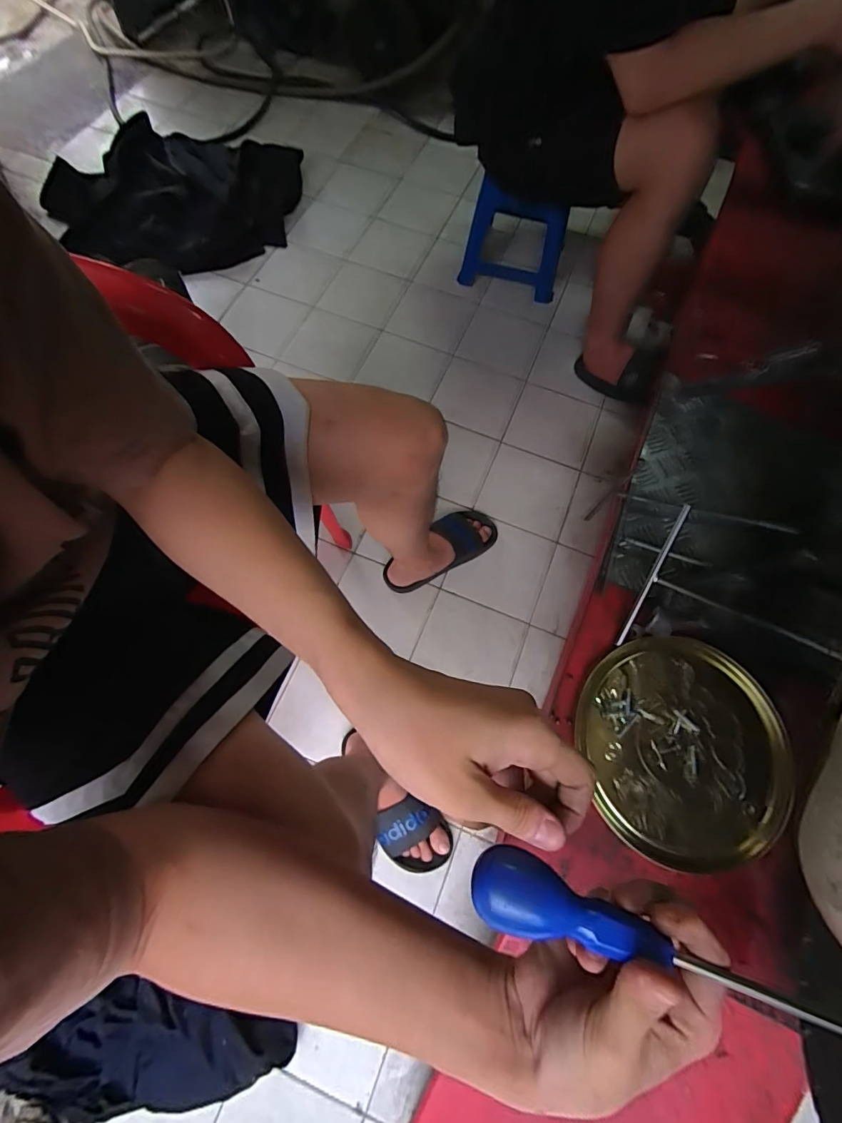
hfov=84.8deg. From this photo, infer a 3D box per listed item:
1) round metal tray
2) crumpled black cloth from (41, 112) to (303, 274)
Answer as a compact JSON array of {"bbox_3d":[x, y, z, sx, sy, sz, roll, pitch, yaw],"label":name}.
[{"bbox_3d":[0.314,0.221,0.557,0.233,0.024,0.254,1,69,-3],"label":"round metal tray"},{"bbox_3d":[-0.657,-1.021,1.286,0.596,0.086,0.548,2,69,-2],"label":"crumpled black cloth"}]

